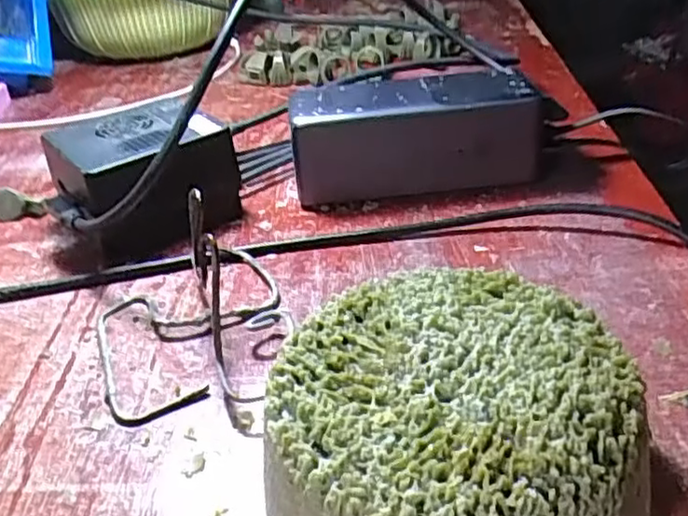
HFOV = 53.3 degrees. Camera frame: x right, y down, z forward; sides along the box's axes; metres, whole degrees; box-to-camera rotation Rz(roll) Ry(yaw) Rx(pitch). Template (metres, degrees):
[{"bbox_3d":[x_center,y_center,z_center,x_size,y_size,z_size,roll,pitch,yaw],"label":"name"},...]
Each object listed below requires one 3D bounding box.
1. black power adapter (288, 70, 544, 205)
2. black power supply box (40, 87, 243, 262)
[{"bbox_3d":[0.041,-0.065,0.369,0.133,0.053,0.054,-2,32,5],"label":"black power adapter"},{"bbox_3d":[-0.104,-0.044,0.357,0.088,0.052,0.075,-28,38,-32],"label":"black power supply box"}]

